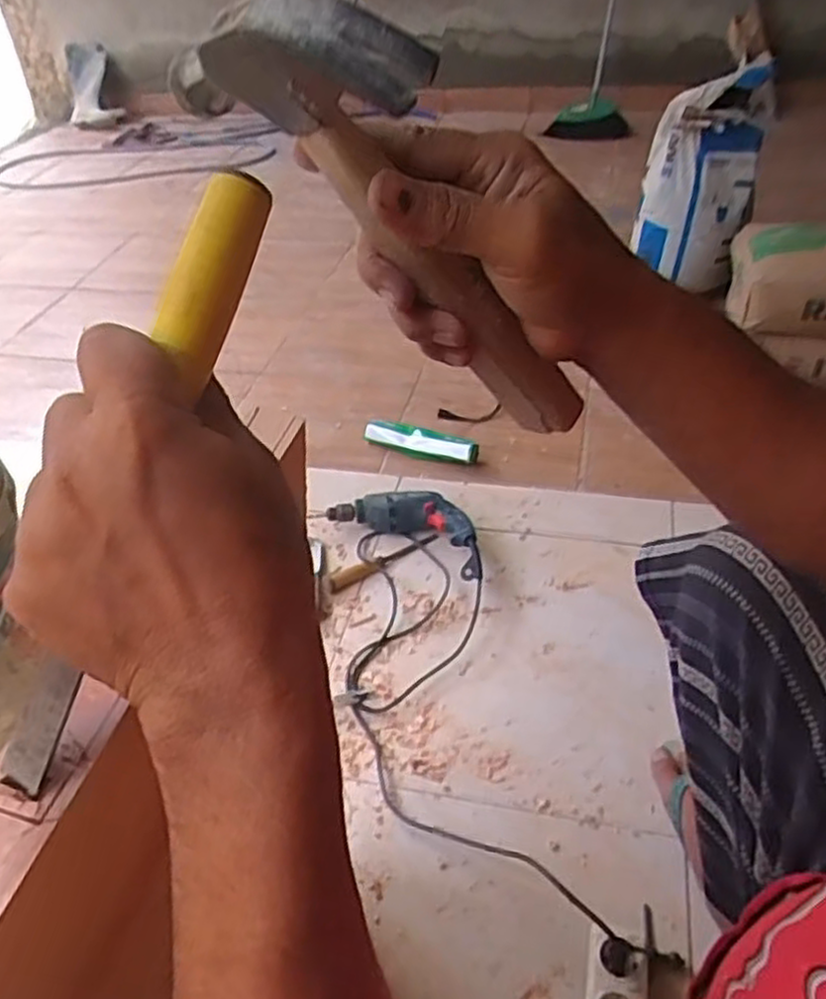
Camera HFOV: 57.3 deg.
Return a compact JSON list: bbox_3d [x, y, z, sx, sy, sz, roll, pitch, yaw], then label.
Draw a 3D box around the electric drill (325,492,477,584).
[{"bbox_3d":[0.007,0.041,1.289,0.308,0.073,0.137,20,46,26],"label":"electric drill"}]

